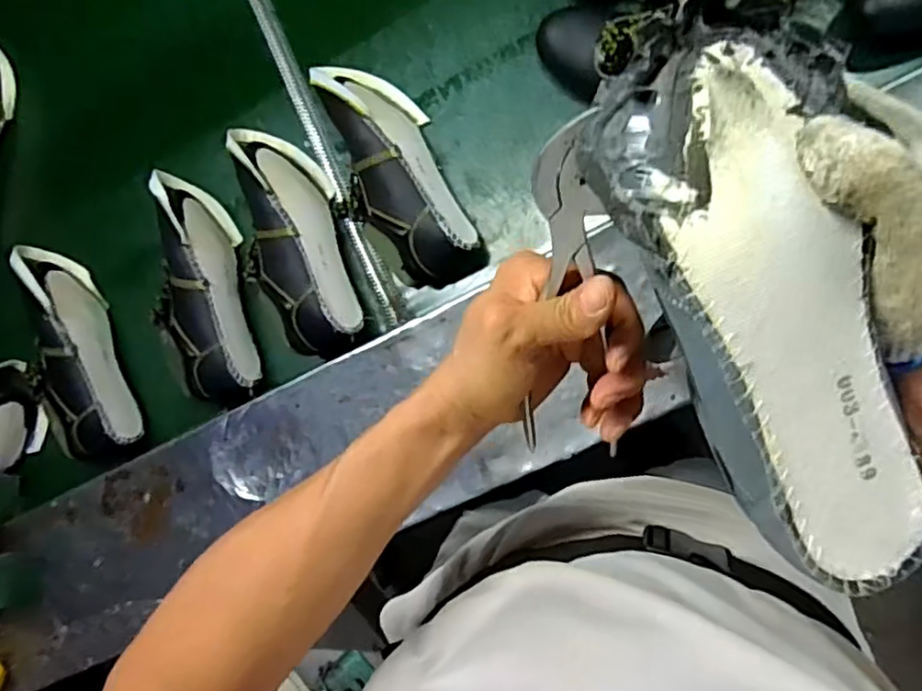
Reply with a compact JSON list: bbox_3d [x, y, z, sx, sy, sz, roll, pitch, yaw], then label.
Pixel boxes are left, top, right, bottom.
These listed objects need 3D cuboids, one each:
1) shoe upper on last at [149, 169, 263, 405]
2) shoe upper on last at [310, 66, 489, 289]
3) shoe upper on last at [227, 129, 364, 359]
[{"bbox_3d":[-0.347,-0.075,0.888,0.098,0.092,0.305,-13,90,9],"label":"shoe upper on last"},{"bbox_3d":[-0.086,-0.214,0.838,0.124,0.089,0.305,-26,88,9],"label":"shoe upper on last"},{"bbox_3d":[-0.225,-0.135,0.867,0.130,0.086,0.311,-17,89,9],"label":"shoe upper on last"}]

